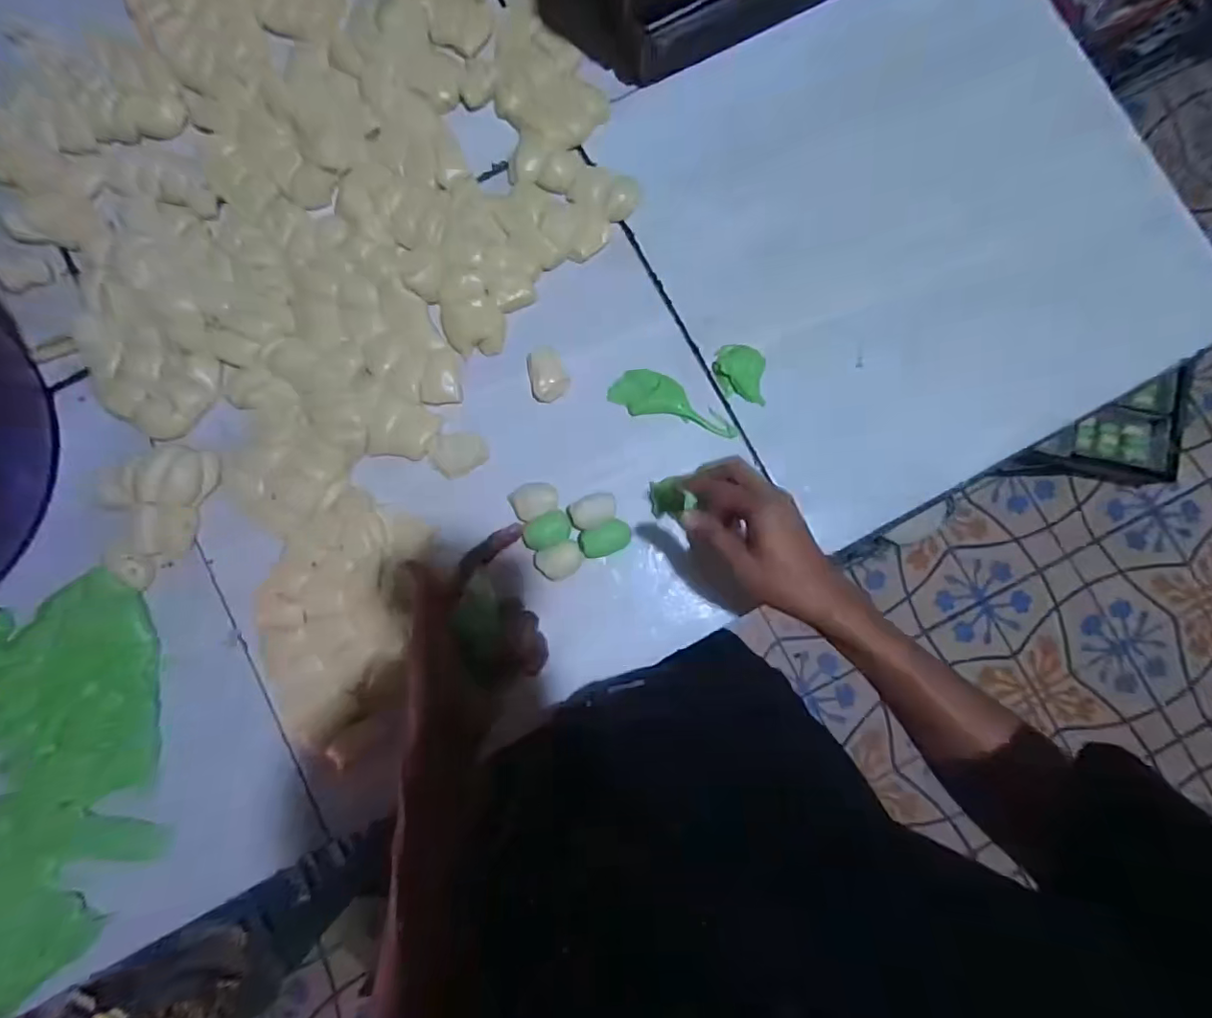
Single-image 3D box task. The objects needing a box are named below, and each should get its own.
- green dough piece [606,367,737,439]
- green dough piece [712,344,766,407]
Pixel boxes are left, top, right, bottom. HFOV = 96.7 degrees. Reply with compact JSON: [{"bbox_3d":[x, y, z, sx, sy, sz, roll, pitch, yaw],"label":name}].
[{"bbox_3d":[0.065,-0.100,0.505,0.121,0.007,0.040,16,85,1],"label":"green dough piece"},{"bbox_3d":[0.126,-0.128,0.506,0.050,0.013,0.049,10,85,0],"label":"green dough piece"}]

